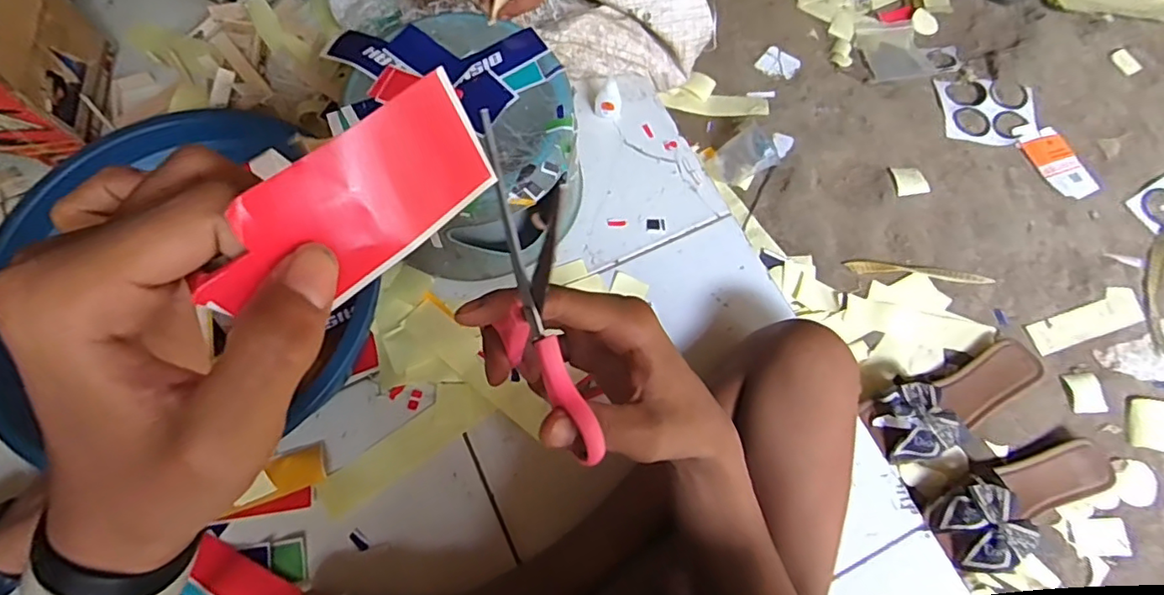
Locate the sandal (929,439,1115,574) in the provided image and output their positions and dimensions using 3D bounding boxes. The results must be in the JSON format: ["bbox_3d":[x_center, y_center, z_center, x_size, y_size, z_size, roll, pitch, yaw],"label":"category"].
[{"bbox_3d":[0.525,0.232,0.669,0.235,0.055,0.091,-22,73,-8],"label":"sandal"}]

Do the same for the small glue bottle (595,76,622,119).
[{"bbox_3d":[0.034,-0.249,0.727,0.032,0.052,0.021,3,72,0],"label":"small glue bottle"}]

